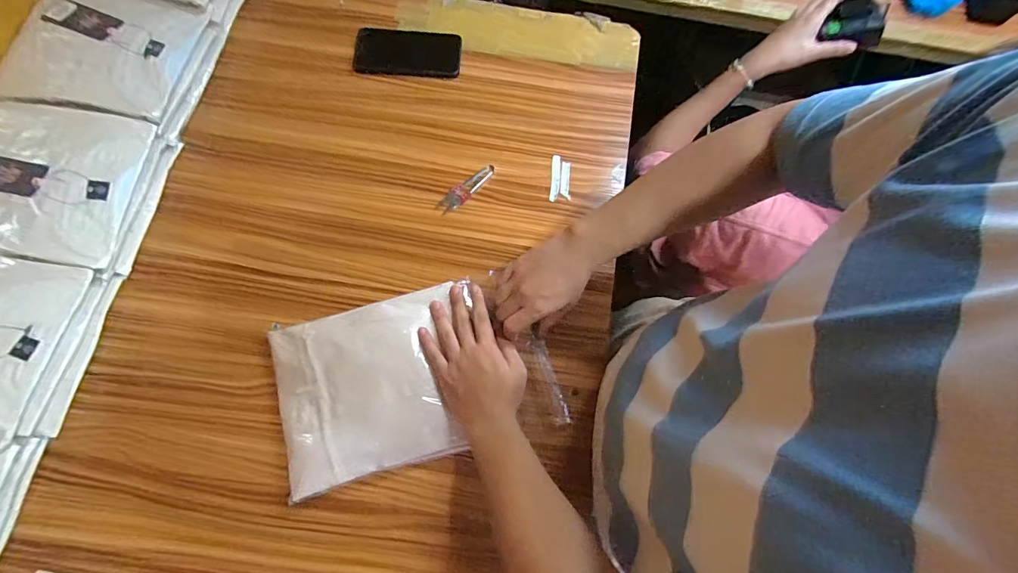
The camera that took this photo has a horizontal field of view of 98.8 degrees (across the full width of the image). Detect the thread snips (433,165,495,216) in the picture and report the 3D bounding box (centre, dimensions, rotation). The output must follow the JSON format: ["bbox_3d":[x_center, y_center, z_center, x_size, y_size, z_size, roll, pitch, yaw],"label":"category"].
[{"bbox_3d":[-0.064,-0.145,0.647,0.030,0.006,0.102,41,77,9],"label":"thread snips"}]

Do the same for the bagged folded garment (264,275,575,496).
[{"bbox_3d":[-0.119,0.107,0.556,0.339,0.043,0.212,-14,78,-5],"label":"bagged folded garment"}]

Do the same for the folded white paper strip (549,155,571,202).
[{"bbox_3d":[0.078,-0.163,0.658,0.028,0.004,0.072,5,74,0],"label":"folded white paper strip"}]

